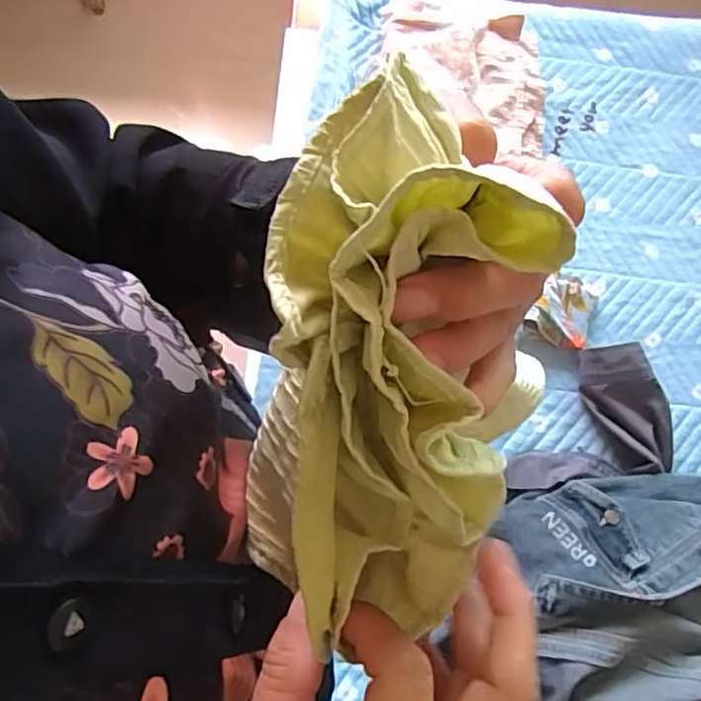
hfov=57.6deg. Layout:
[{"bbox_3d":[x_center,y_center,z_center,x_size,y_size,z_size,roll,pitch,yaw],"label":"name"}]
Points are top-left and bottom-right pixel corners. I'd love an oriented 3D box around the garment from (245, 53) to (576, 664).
[{"bbox_3d":[0.007,0.020,0.212,0.088,0.195,0.079,6,31,0],"label":"garment"}]

